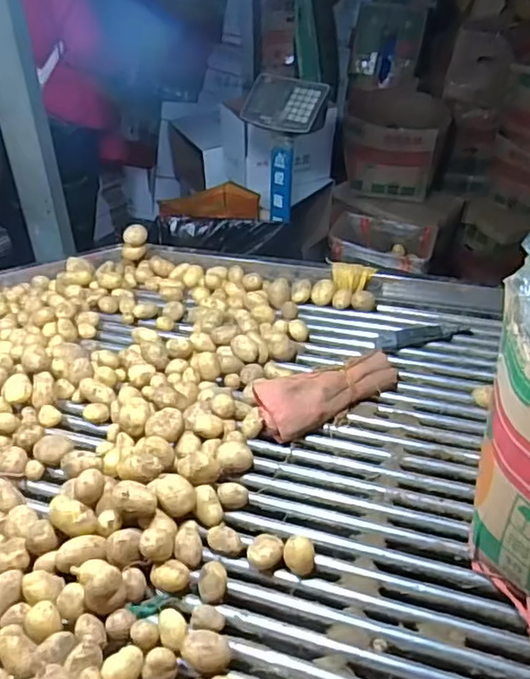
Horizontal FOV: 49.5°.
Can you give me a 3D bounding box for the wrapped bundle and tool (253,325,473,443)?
[{"bbox_3d":[0.163,0.037,0.927,0.427,0.063,0.102,-27,45,-31],"label":"wrapped bundle and tool"}]

